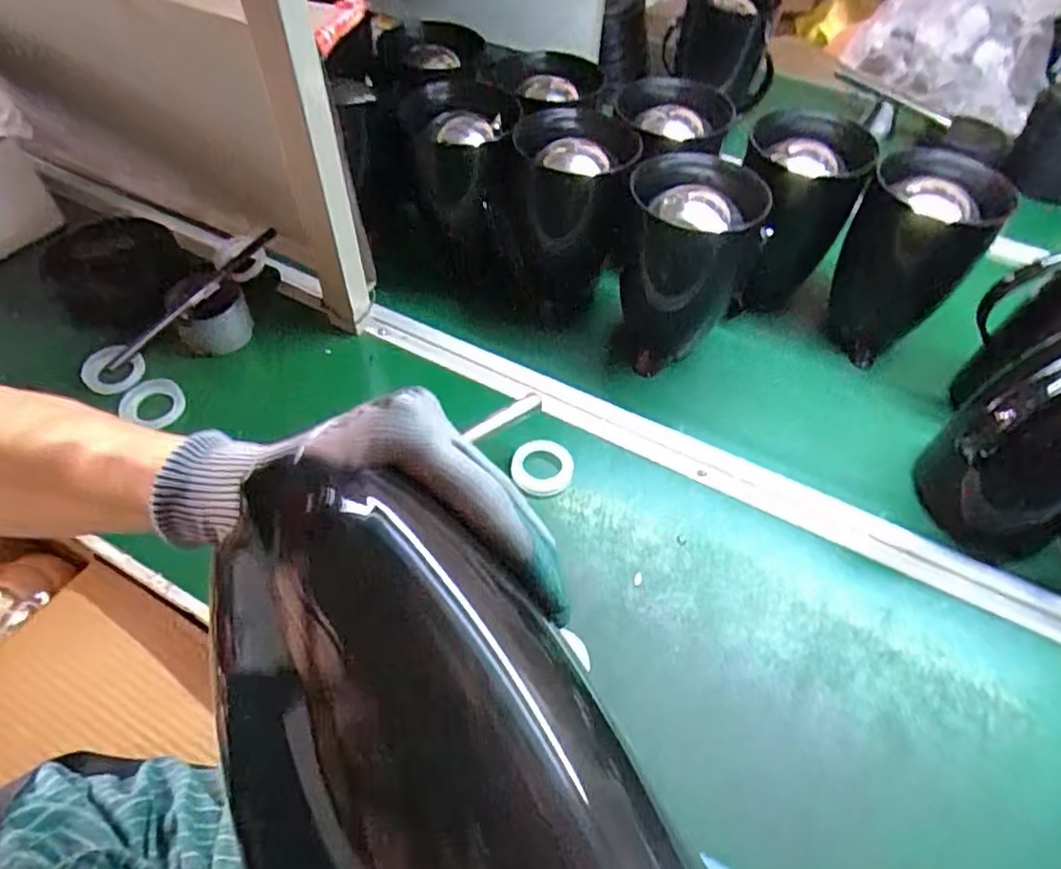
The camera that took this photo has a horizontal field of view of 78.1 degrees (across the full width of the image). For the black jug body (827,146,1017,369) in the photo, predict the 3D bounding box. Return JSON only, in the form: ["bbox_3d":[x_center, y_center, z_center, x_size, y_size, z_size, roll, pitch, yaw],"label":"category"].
[{"bbox_3d":[0.399,-0.188,0.701,0.124,0.180,0.130,33,57,20],"label":"black jug body"}]

